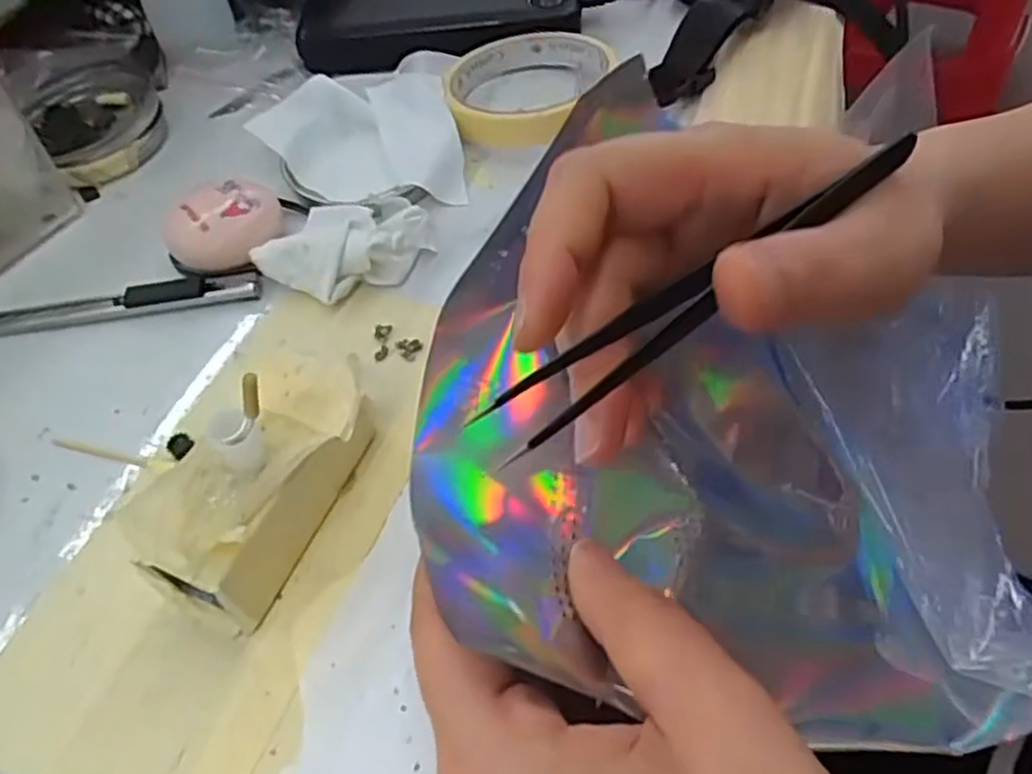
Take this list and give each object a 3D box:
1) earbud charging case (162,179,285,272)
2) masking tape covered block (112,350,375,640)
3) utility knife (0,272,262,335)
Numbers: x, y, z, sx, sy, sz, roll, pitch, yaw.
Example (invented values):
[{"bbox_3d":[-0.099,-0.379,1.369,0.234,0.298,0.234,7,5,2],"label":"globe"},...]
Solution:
[{"bbox_3d":[-0.125,-0.068,0.309,0.047,0.021,0.039,-21,55,-11],"label":"earbud charging case"},{"bbox_3d":[-0.077,0.029,0.224,0.041,0.041,0.087,20,58,18],"label":"masking tape covered block"},{"bbox_3d":[-0.171,-0.034,0.299,0.129,0.007,0.014,-8,54,-2],"label":"utility knife"}]

